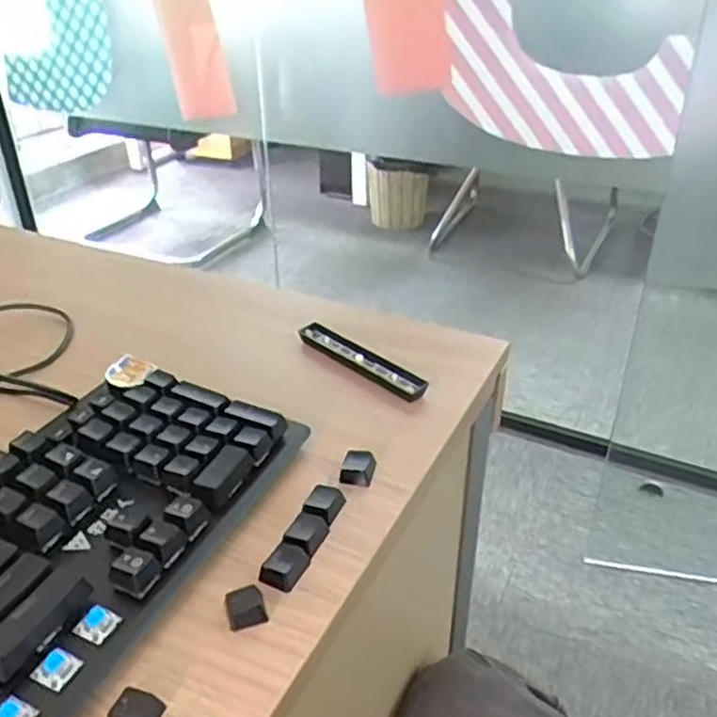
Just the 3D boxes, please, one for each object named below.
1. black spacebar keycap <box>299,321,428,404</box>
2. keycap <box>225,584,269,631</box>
[{"bbox_3d":[0.001,0.001,0.518,0.020,0.010,0.117,-27,39,-35],"label":"black spacebar keycap"},{"bbox_3d":[-0.053,0.115,0.336,0.018,0.008,0.019,-12,33,-17],"label":"keycap"}]

